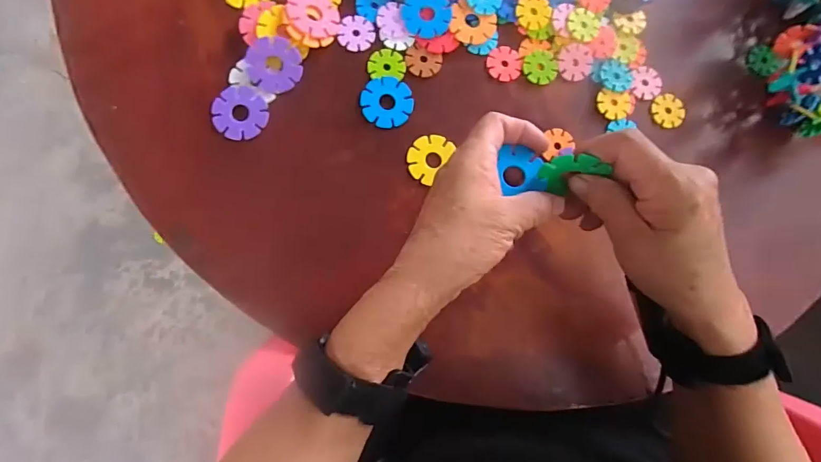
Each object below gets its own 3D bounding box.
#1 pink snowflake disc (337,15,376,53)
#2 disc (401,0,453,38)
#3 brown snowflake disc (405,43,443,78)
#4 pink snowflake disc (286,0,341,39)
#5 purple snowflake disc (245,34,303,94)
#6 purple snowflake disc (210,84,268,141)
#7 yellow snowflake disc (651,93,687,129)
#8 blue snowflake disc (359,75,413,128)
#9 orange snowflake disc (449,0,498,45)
[{"bbox_3d":[-0.046,-0.170,0.359,0.031,0.004,0.032,1,83,-6],"label":"pink snowflake disc"},{"bbox_3d":[0.015,-0.192,0.367,0.042,0.004,0.044,1,83,-6],"label":"disc"},{"bbox_3d":[0.011,-0.147,0.362,0.031,0.004,0.026,22,81,-4],"label":"brown snowflake disc"},{"bbox_3d":[-0.081,-0.184,0.351,0.044,0.004,0.044,7,77,-29],"label":"pink snowflake disc"},{"bbox_3d":[-0.111,-0.136,0.341,0.044,0.004,0.043,-1,100,-5],"label":"purple snowflake disc"},{"bbox_3d":[-0.138,-0.095,0.337,0.042,0.004,0.043,1,83,-6],"label":"purple snowflake disc"},{"bbox_3d":[0.241,-0.113,0.389,0.031,0.004,0.032,1,83,-6],"label":"yellow snowflake disc"},{"bbox_3d":[-0.020,-0.109,0.354,0.042,0.004,0.043,1,83,-6],"label":"blue snowflake disc"},{"bbox_3d":[0.054,-0.184,0.372,0.042,0.006,0.035,24,81,-3],"label":"orange snowflake disc"}]

